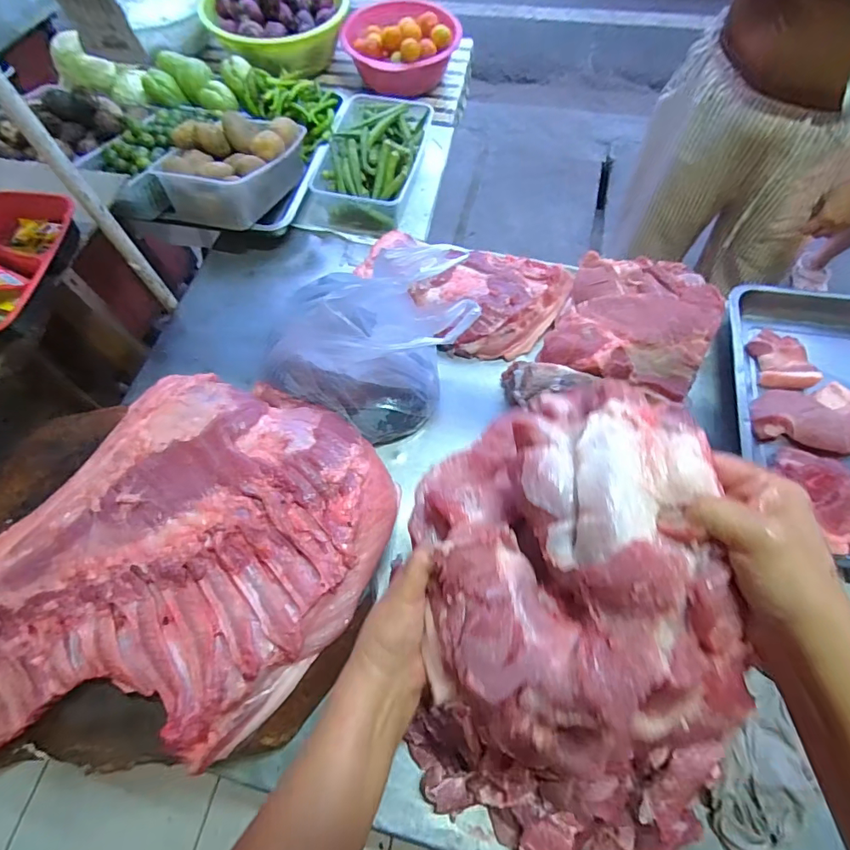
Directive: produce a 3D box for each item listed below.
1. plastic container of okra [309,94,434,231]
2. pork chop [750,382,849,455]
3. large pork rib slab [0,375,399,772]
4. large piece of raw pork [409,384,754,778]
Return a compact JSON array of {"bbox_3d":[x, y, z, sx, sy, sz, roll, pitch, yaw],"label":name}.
[{"bbox_3d":[-0.088,-0.471,0.857,0.162,0.093,0.261,15,68,8],"label":"plastic container of okra"},{"bbox_3d":[0.511,-0.012,0.625,0.178,0.032,0.092,-4,67,0],"label":"pork chop"},{"bbox_3d":[-0.262,0.164,0.470,0.327,0.078,0.489,31,71,14],"label":"large pork rib slab"},{"bbox_3d":[0.088,0.094,0.333,0.191,0.112,0.235,-7,67,-1],"label":"large piece of raw pork"}]

